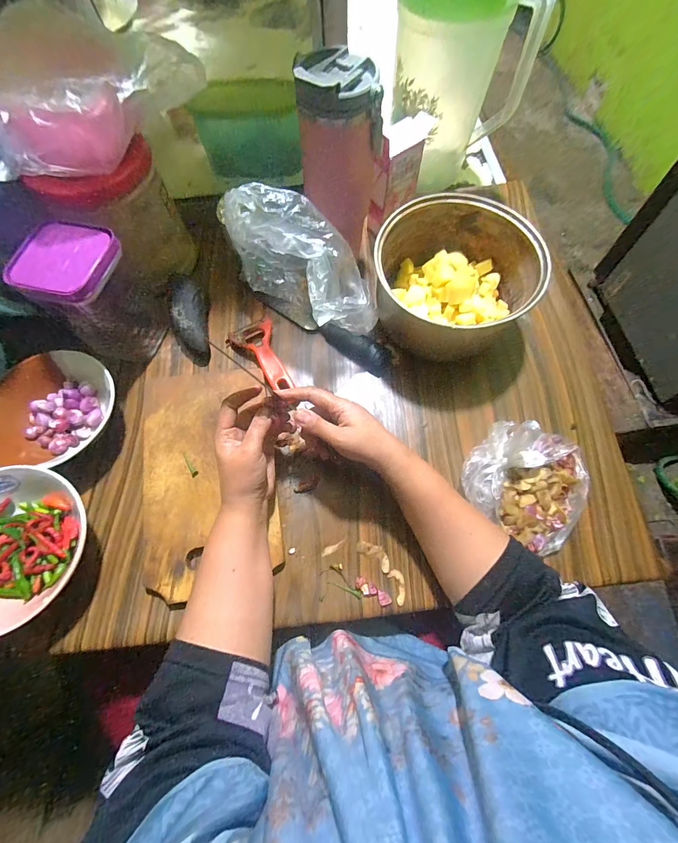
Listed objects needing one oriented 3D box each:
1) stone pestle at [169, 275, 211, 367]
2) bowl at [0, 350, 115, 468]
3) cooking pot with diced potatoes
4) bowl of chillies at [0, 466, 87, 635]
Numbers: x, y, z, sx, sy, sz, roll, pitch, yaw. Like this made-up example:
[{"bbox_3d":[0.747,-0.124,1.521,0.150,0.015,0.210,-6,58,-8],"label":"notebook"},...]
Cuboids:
[{"bbox_3d":[-0.213,-0.148,0.508,0.055,0.048,0.140,-13,87,-5],"label":"stone pestle"},{"bbox_3d":[-0.357,-0.012,0.446,0.168,0.060,0.146,3,69,2],"label":"bowl"},{"bbox_3d":[0.142,-0.192,0.483,0.193,0.115,0.171,-28,71,-9],"label":"cooking pot with diced potatoes"},{"bbox_3d":[-0.341,0.135,0.383,0.158,0.068,0.157,-1,67,2],"label":"bowl of chillies"}]

